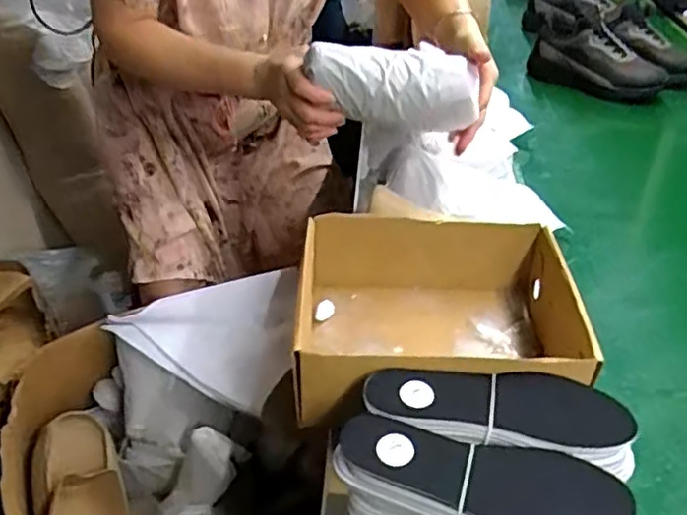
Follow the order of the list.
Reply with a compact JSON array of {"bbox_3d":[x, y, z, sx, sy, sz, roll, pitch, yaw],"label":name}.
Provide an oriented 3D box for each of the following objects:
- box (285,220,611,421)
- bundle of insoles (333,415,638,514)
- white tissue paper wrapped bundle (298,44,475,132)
[{"bbox_3d":[0.093,0.066,0.678,0.268,0.106,0.246,1,37,0],"label":"box"},{"bbox_3d":[0.102,0.188,0.499,0.220,0.073,0.083,6,37,7],"label":"bundle of insoles"},{"bbox_3d":[0.057,-0.204,0.767,0.186,0.084,0.071,0,37,-2],"label":"white tissue paper wrapped bundle"}]

